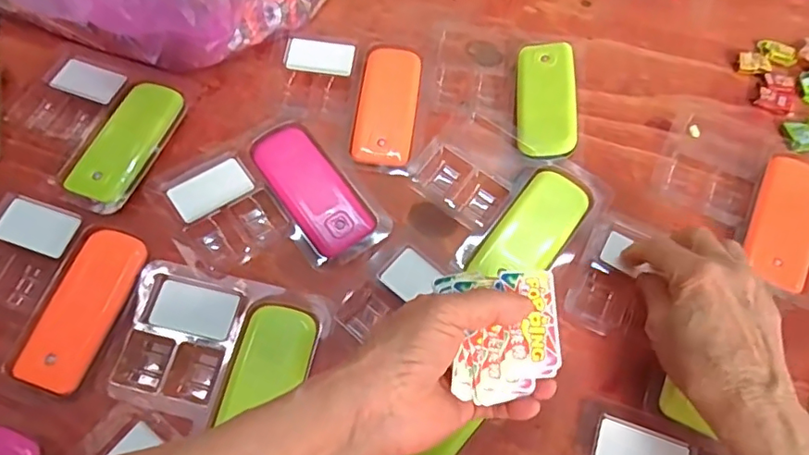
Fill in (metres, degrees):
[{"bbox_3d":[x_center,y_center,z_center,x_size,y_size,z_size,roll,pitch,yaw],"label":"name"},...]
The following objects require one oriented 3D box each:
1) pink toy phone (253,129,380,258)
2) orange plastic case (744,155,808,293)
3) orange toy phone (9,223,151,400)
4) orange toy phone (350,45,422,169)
[{"bbox_3d":[-0.066,-0.028,0.396,0.045,0.010,0.106,-35,69,-18],"label":"pink toy phone"},{"bbox_3d":[0.280,-0.005,0.405,0.045,0.015,0.104,23,64,9],"label":"orange plastic case"},{"bbox_3d":[-0.205,0.050,0.352,0.043,0.010,0.103,18,64,7],"label":"orange toy phone"},{"bbox_3d":[-0.013,-0.097,0.432,0.043,0.015,0.103,8,63,2],"label":"orange toy phone"}]

